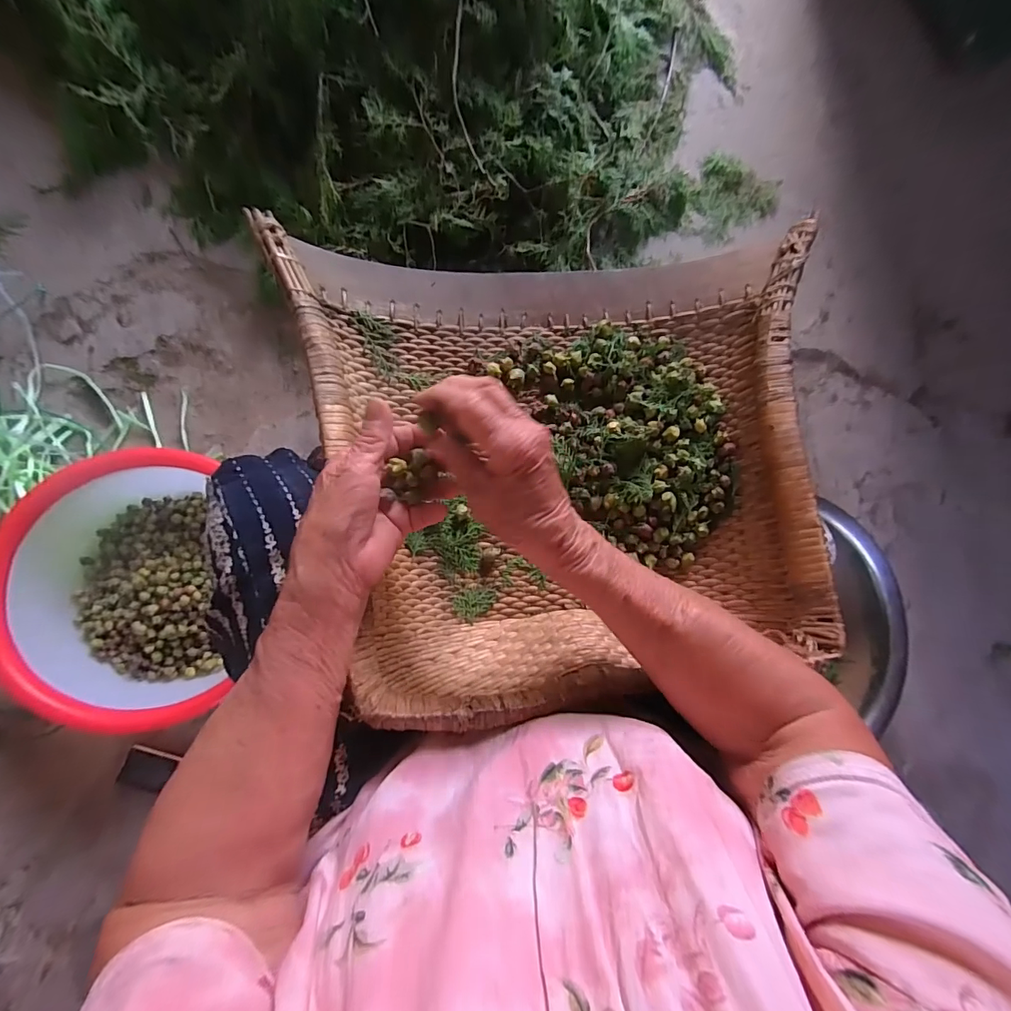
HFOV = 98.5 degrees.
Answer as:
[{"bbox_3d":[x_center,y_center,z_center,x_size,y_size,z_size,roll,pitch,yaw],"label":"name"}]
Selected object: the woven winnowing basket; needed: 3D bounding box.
[{"bbox_3d":[0.053,-0.052,0.394,0.440,0.141,0.399,-4,87,-9],"label":"woven winnowing basket"}]

